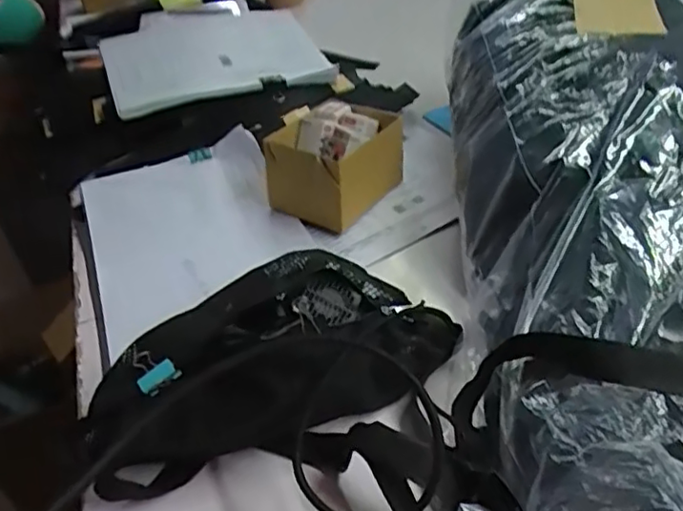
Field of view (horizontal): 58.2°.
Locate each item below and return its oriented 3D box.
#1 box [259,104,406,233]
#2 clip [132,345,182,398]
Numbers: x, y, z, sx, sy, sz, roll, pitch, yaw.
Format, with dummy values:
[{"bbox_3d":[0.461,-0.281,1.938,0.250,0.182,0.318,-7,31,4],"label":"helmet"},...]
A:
[{"bbox_3d":[-0.003,-0.105,0.684,0.100,0.096,0.139,19,45,28],"label":"box"},{"bbox_3d":[-0.124,0.075,0.407,0.026,0.019,0.030,-23,42,-21],"label":"clip"}]

